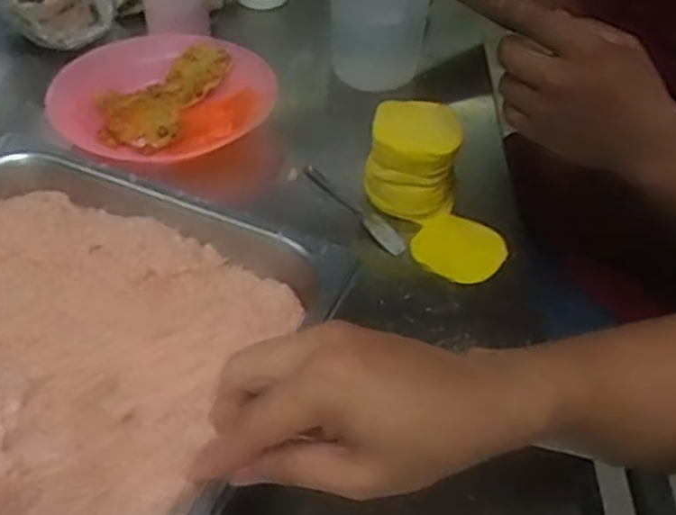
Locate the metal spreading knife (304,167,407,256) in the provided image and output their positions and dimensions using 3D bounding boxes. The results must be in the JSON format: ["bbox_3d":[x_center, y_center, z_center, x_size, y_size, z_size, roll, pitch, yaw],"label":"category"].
[{"bbox_3d":[0.015,-0.046,0.618,0.017,0.010,0.133,-26,52,-27],"label":"metal spreading knife"}]

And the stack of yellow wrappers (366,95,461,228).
[{"bbox_3d":[0.068,-0.087,0.613,0.079,0.084,0.070,15,46,10],"label":"stack of yellow wrappers"}]

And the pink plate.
[{"bbox_3d":[-0.170,-0.165,0.699,0.204,0.046,0.179,6,46,1],"label":"pink plate"}]

